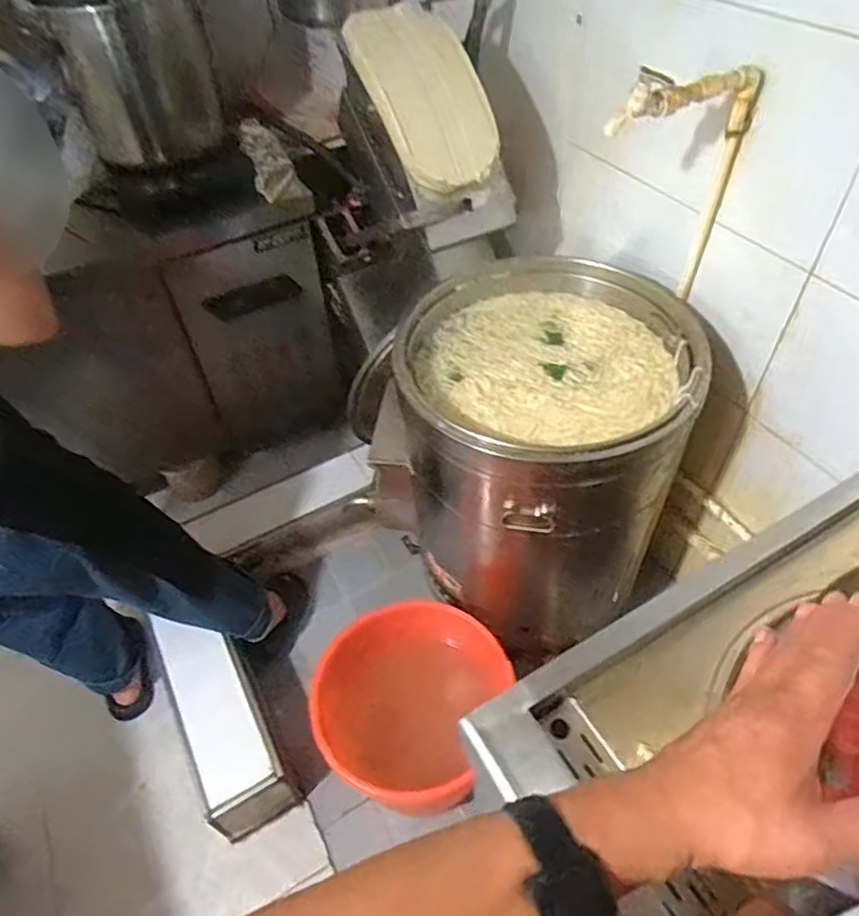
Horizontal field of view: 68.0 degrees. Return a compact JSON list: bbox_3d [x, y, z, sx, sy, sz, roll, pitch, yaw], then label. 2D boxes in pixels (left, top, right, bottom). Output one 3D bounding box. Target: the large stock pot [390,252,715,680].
[{"bbox_3d":[0.214,-0.007,1.290,0.497,0.568,0.494,-2,49,2],"label":"large stock pot"}]

